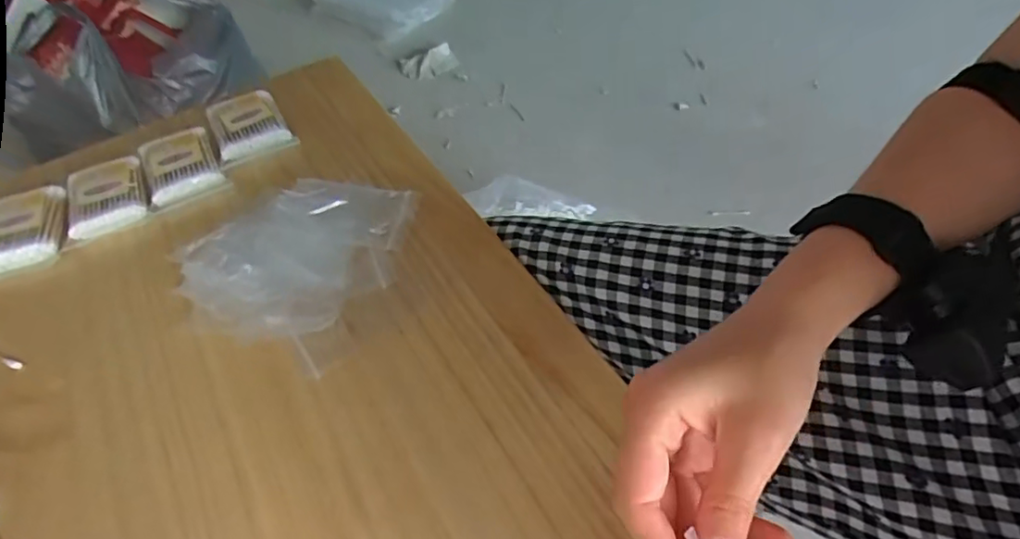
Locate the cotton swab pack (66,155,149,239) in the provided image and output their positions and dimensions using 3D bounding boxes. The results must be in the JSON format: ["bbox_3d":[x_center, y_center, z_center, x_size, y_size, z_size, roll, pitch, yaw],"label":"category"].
[{"bbox_3d":[-0.329,-0.061,0.468,0.057,0.015,0.078,-21,53,-12],"label":"cotton swab pack"}]

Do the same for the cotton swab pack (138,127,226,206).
[{"bbox_3d":[-0.280,-0.089,0.486,0.056,0.016,0.082,-26,54,-15],"label":"cotton swab pack"}]

